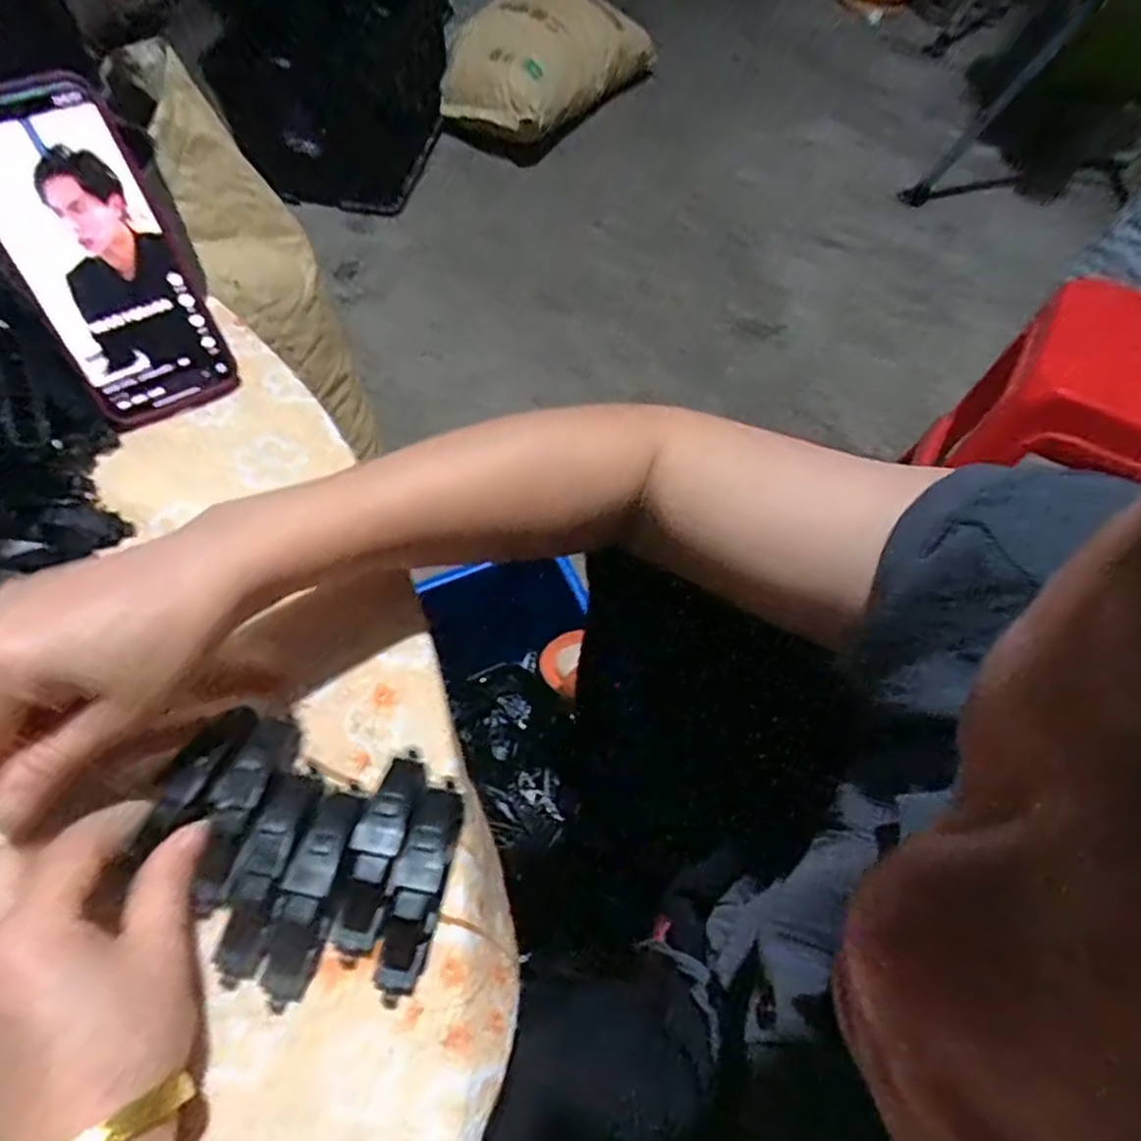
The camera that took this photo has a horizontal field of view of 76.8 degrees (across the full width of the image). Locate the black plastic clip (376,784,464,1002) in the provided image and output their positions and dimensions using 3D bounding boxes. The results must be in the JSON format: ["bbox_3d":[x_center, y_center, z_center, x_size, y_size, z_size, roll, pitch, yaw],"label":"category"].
[{"bbox_3d":[-0.060,0.125,0.286,0.018,0.019,0.080,11,59,2],"label":"black plastic clip"}]

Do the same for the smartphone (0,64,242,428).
[{"bbox_3d":[-0.248,-0.164,0.383,0.082,0.164,0.008,-32,33,-16],"label":"smartphone"}]

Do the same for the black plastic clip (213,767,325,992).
[{"bbox_3d":[-0.120,0.118,0.283,0.019,0.019,0.078,14,60,4],"label":"black plastic clip"}]

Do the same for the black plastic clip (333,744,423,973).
[{"bbox_3d":[-0.077,0.112,0.290,0.018,0.020,0.080,13,60,4],"label":"black plastic clip"}]

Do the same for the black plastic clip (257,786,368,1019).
[{"bbox_3d":[-0.101,0.124,0.281,0.019,0.020,0.080,13,60,3],"label":"black plastic clip"}]

